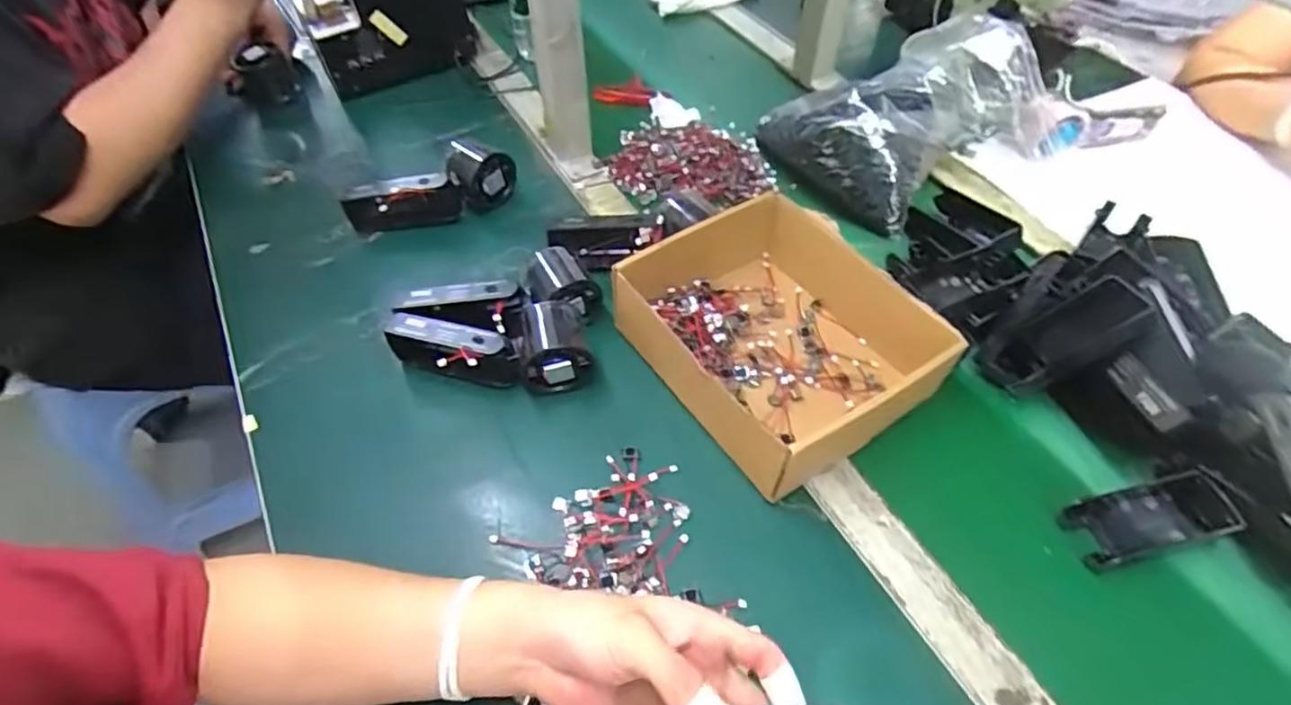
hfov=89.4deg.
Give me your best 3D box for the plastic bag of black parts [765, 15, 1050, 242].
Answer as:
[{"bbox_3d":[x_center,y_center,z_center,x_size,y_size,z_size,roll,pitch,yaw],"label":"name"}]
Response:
[{"bbox_3d":[0.271,-0.261,0.684,0.244,0.123,0.201,-26,56,-19],"label":"plastic bag of black parts"}]

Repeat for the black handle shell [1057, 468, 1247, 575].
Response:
[{"bbox_3d":[0.349,0.116,0.452,0.107,0.031,0.048,-14,53,-10],"label":"black handle shell"}]

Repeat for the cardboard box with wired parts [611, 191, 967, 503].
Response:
[{"bbox_3d":[0.105,-0.017,0.527,0.186,0.074,0.217,-29,57,-20],"label":"cardboard box with wired parts"}]

